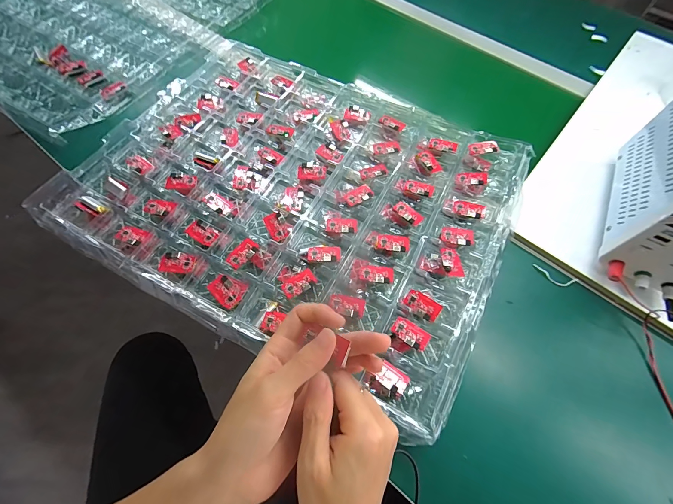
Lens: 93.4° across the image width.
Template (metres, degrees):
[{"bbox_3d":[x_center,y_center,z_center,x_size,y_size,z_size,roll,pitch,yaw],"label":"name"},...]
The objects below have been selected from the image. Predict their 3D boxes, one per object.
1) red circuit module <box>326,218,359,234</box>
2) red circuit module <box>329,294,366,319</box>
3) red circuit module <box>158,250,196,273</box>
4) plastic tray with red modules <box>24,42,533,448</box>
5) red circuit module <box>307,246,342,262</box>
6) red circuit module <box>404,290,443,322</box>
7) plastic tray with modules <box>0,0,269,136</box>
[{"bbox_3d":[0.007,-0.031,0.368,0.036,0.006,0.022,6,62,0],"label":"red circuit module"},{"bbox_3d":[0.011,0.055,0.324,0.036,0.005,0.023,17,63,5],"label":"red circuit module"},{"bbox_3d":[-0.170,0.011,0.338,0.036,0.008,0.021,4,63,-1],"label":"red circuit module"},{"bbox_3d":[-0.044,-0.084,0.395,0.491,0.034,0.386,26,64,10],"label":"plastic tray with red modules"},{"bbox_3d":[-0.013,0.002,0.350,0.037,0.006,0.021,1,63,-3],"label":"red circuit module"},{"bbox_3d":[0.086,0.055,0.319,0.035,0.006,0.025,31,65,12],"label":"red circuit module"},{"bbox_3d":[-0.398,-0.416,0.557,0.364,0.026,0.466,31,65,12],"label":"plastic tray with modules"}]

